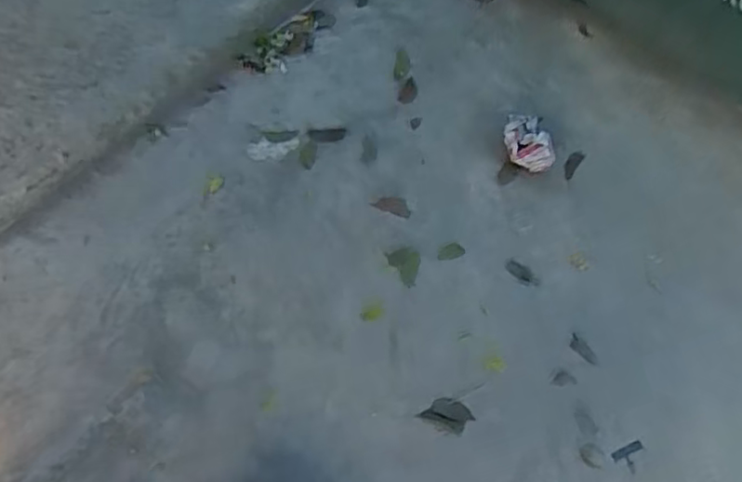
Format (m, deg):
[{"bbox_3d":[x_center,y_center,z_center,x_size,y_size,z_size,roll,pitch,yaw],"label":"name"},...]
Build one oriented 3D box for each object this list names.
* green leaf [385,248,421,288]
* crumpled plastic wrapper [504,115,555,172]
[{"bbox_3d":[0.070,0.047,1.216,0.058,0.006,0.076,-25,67,-16],"label":"green leaf"},{"bbox_3d":[0.324,-0.195,1.316,0.093,0.082,0.115,-29,68,-17],"label":"crumpled plastic wrapper"}]

